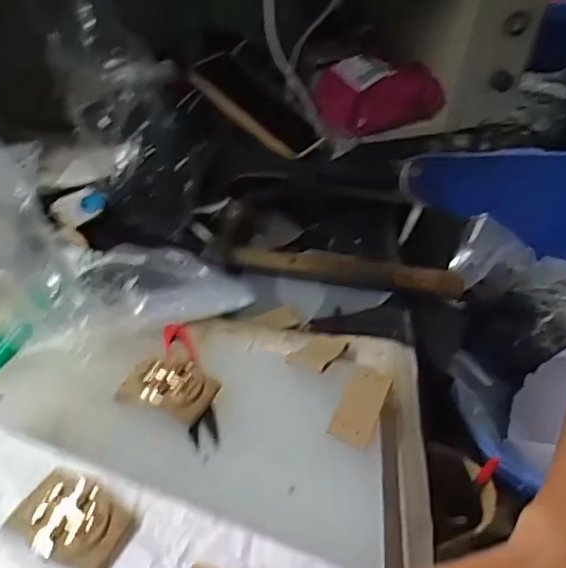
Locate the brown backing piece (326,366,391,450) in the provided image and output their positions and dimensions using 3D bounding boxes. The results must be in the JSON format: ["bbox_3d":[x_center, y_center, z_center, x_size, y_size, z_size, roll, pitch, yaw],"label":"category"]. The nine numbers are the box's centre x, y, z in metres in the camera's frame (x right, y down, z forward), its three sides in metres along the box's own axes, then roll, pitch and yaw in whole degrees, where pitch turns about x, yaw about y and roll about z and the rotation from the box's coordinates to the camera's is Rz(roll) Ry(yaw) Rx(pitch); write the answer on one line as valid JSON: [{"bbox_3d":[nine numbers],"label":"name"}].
[{"bbox_3d":[0.052,0.080,0.410,0.027,0.004,0.057,18,48,16],"label":"brown backing piece"}]

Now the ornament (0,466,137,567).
[{"bbox_3d":[-0.114,0.127,0.332,0.060,0.014,0.044,25,45,19],"label":"ornament"}]

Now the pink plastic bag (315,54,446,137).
[{"bbox_3d":[0.116,-0.239,0.768,0.173,0.067,0.072,-17,47,-24],"label":"pink plastic bag"}]

